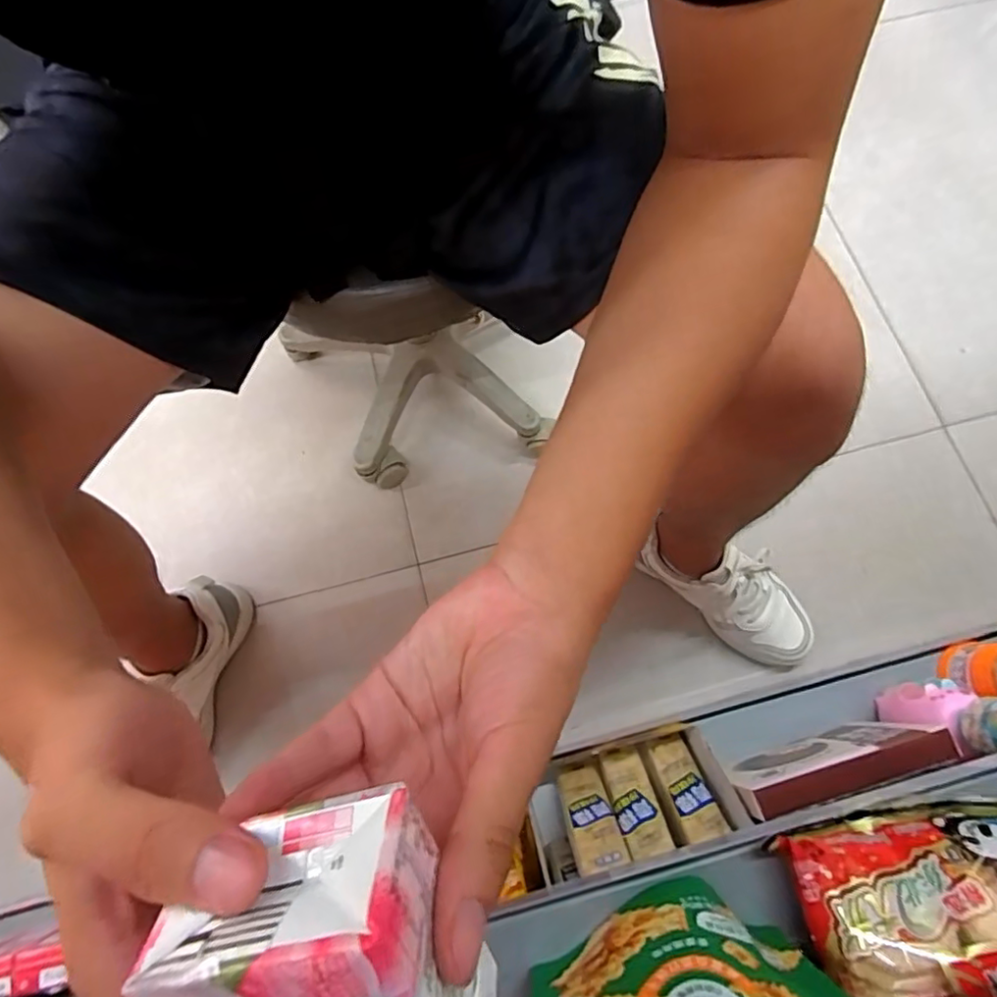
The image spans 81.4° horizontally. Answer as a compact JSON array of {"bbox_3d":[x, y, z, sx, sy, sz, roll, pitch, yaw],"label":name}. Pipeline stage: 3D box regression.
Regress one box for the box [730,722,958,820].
[{"bbox_3d":[0.302,0.242,0.539,0.181,0.101,0.034,-16,73,-4],"label":"box"}]

